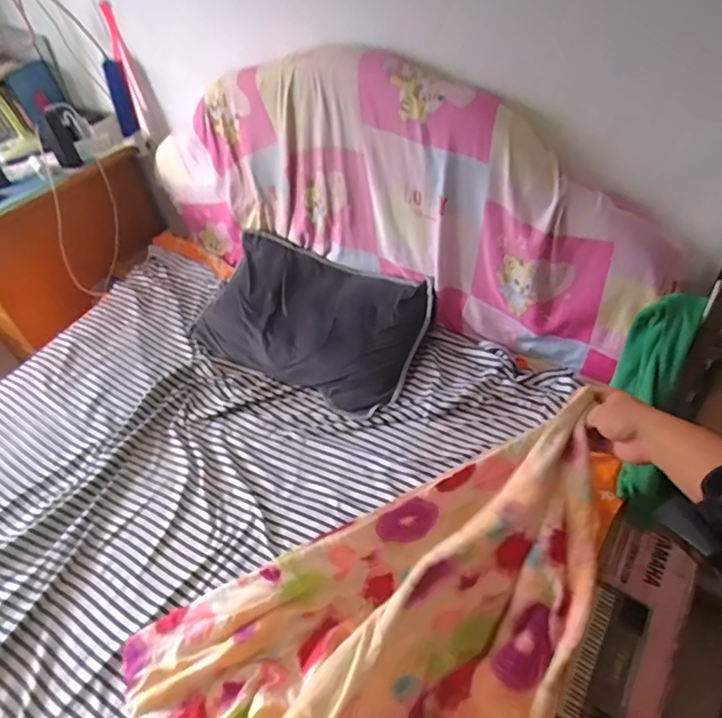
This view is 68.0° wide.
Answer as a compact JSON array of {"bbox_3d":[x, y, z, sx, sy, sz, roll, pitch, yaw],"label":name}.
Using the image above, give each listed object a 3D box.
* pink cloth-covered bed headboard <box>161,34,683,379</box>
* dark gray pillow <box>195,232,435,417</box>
[{"bbox_3d":[0.016,-0.400,1.314,1.365,0.583,0.143,21,52,27],"label":"pink cloth-covered bed headboard"},{"bbox_3d":[-0.150,-0.115,1.403,0.630,0.120,0.375,19,78,23],"label":"dark gray pillow"}]

